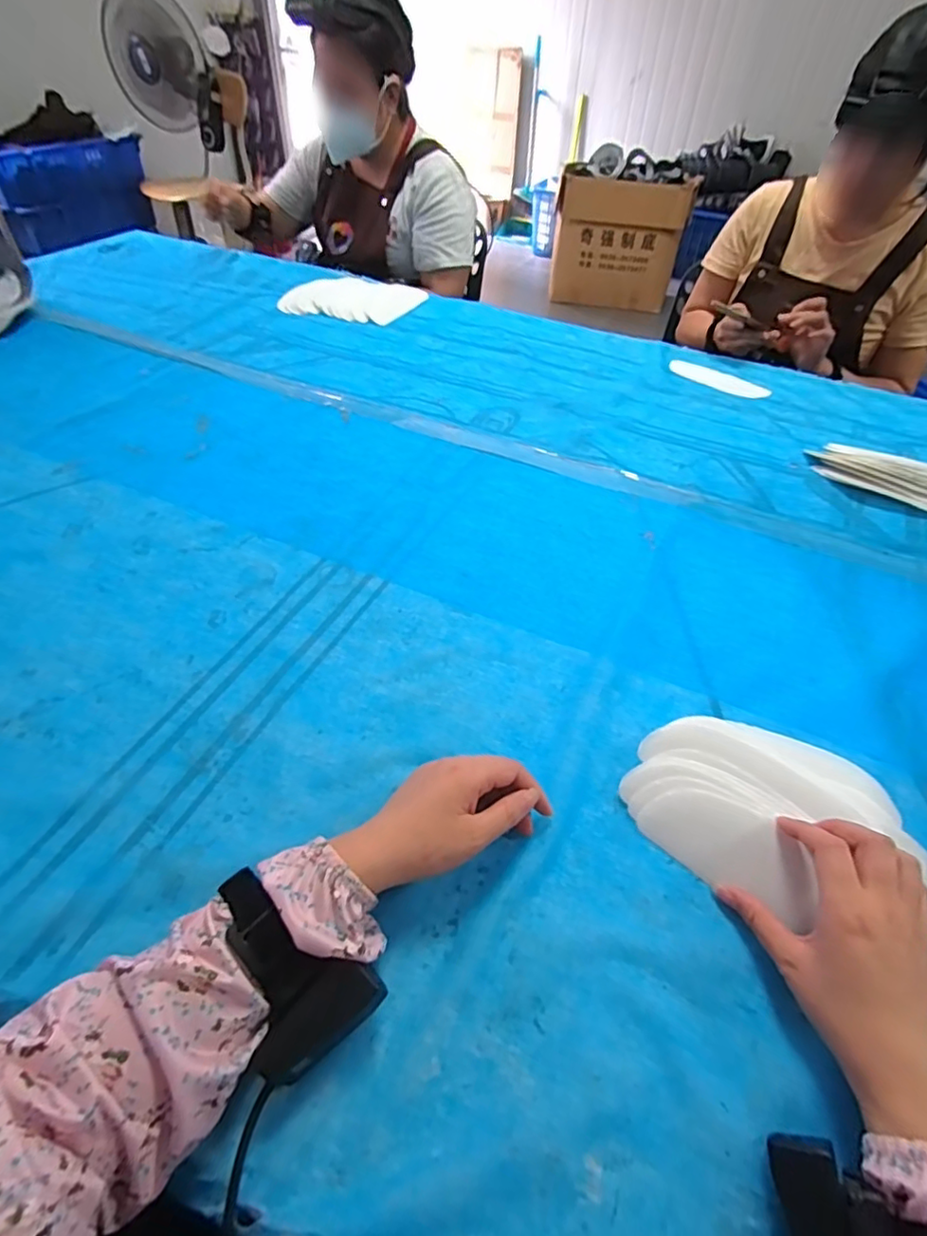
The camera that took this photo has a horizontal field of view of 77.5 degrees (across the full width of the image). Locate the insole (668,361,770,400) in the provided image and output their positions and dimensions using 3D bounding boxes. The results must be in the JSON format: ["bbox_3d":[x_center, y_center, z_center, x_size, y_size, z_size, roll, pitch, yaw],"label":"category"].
[{"bbox_3d":[0.419,-0.394,0.953,0.162,0.008,0.057,30,53,25],"label":"insole"}]

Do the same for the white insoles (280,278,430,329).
[{"bbox_3d":[-0.217,-0.630,1.138,0.251,0.026,0.157,10,47,8],"label":"white insoles"}]

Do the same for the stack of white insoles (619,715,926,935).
[{"bbox_3d":[0.234,0.143,0.421,0.212,0.027,0.137,25,51,21],"label":"stack of white insoles"}]

